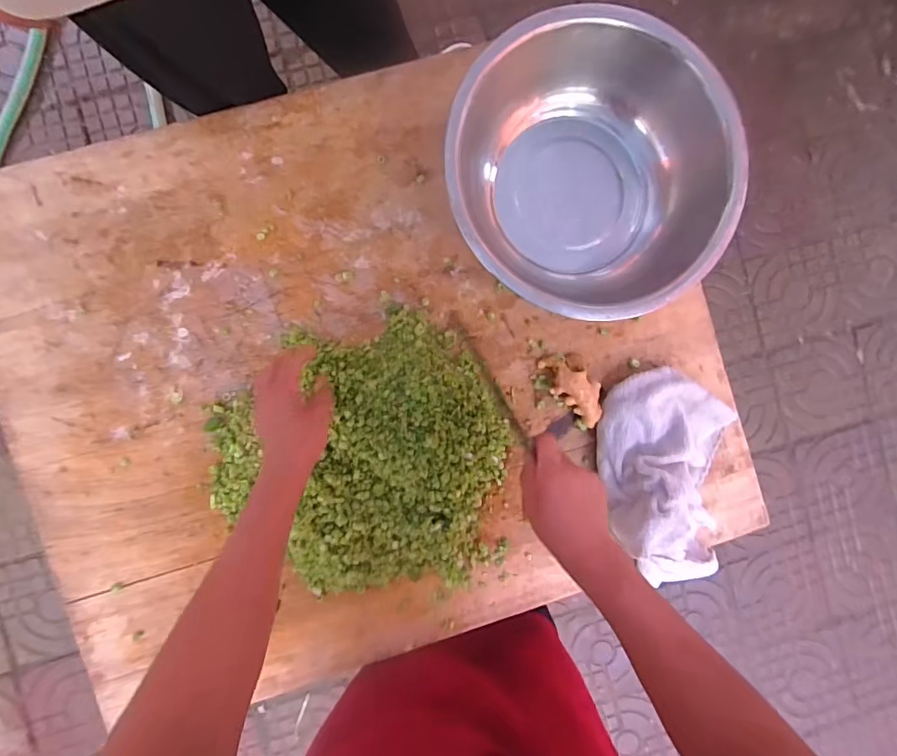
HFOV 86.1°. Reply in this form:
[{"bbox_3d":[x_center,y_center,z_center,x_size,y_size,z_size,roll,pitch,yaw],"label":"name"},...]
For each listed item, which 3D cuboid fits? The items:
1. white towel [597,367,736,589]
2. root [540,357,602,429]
[{"bbox_3d":[0.295,0.125,0.622,0.186,0.092,0.256,9,91,-5],"label":"white towel"},{"bbox_3d":[0.170,0.014,0.648,0.108,0.028,0.049,45,88,-4],"label":"root"}]

